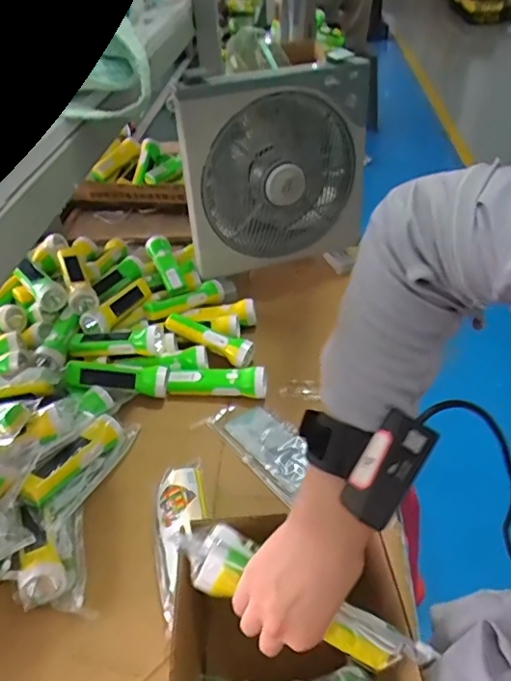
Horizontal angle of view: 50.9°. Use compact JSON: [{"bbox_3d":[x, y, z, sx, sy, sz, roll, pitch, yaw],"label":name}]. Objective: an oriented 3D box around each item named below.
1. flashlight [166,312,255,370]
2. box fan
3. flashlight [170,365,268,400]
[{"bbox_3d":[-0.085,-0.005,0.972,0.169,0.045,0.041,25,47,11],"label":"flashlight"},{"bbox_3d":[0.030,-0.333,1.081,0.335,0.412,0.169,-7,40,-3],"label":"box fan"},{"bbox_3d":[-0.064,0.072,0.912,0.164,0.047,0.044,2,41,8],"label":"flashlight"}]

